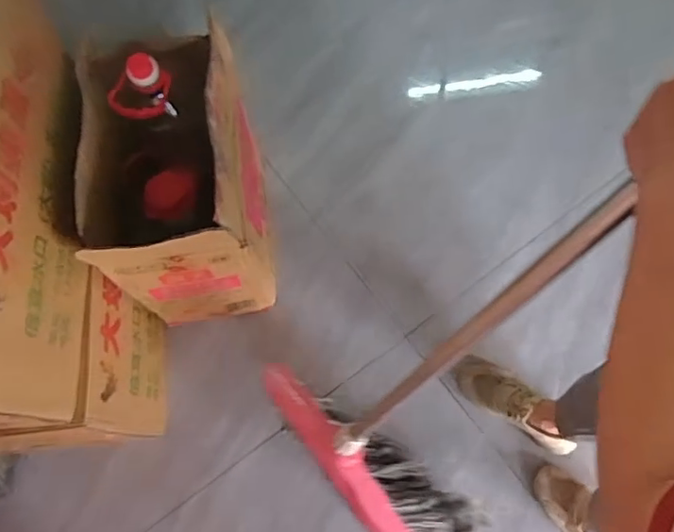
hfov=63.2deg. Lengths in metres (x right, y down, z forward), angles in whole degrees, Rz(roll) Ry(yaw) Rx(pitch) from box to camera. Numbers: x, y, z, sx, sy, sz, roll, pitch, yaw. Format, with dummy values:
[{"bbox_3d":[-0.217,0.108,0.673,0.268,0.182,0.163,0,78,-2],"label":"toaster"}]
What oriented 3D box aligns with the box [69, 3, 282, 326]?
[{"bbox_3d":[-0.287,-0.154,1.054,0.276,0.420,0.406,-9,71,1],"label":"box"}]

